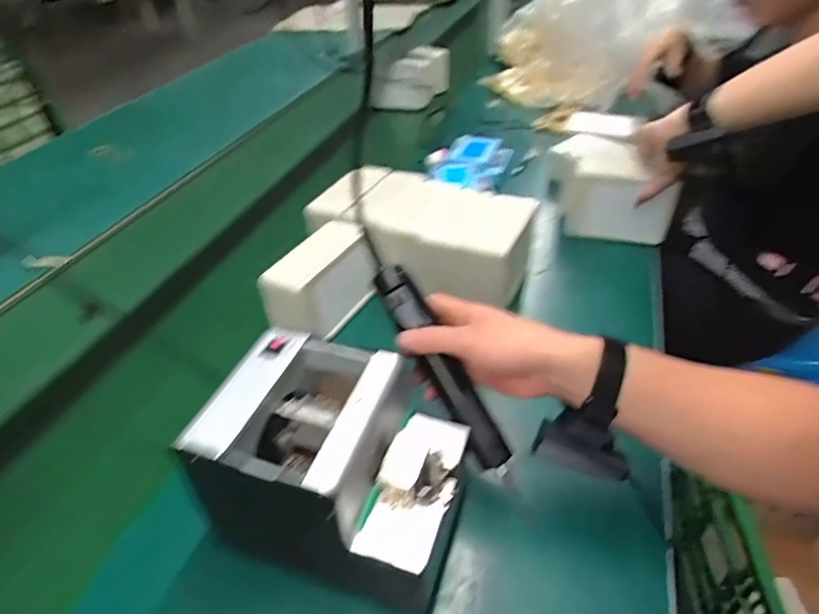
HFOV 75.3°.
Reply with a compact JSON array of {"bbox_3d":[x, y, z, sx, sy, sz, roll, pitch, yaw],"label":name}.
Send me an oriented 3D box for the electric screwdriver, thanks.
[{"bbox_3d":[0.030,0.055,0.464,0.031,0.026,0.206,-27,81,-26],"label":"electric screwdriver"}]

